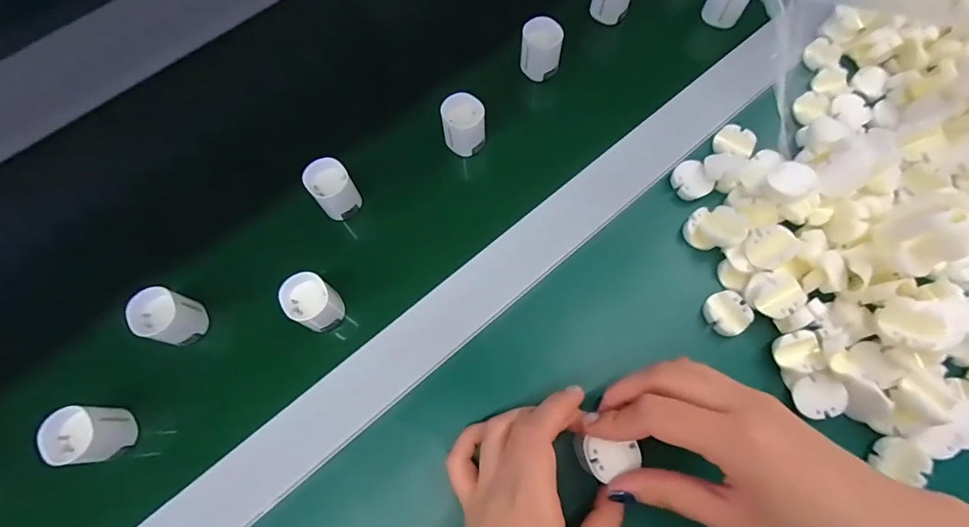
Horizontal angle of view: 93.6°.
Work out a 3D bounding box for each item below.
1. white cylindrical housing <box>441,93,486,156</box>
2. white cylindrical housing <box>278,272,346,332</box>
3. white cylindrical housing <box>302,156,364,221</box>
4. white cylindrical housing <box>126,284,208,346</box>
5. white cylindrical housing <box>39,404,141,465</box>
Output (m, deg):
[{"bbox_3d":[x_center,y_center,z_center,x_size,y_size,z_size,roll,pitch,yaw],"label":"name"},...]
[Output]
[{"bbox_3d":[-0.015,-0.101,0.334,0.031,0.034,0.027,0,69,-1],"label":"white cylindrical housing"},{"bbox_3d":[-0.110,0.026,0.293,0.028,0.033,0.031,-37,74,-14],"label":"white cylindrical housing"},{"bbox_3d":[-0.105,-0.052,0.319,0.028,0.034,0.029,0,69,-1],"label":"white cylindrical housing"},{"bbox_3d":[-0.202,0.035,0.292,0.029,0.034,0.029,0,69,-1],"label":"white cylindrical housing"},{"bbox_3d":[-0.232,0.101,0.268,0.030,0.031,0.031,0,69,-1],"label":"white cylindrical housing"}]

